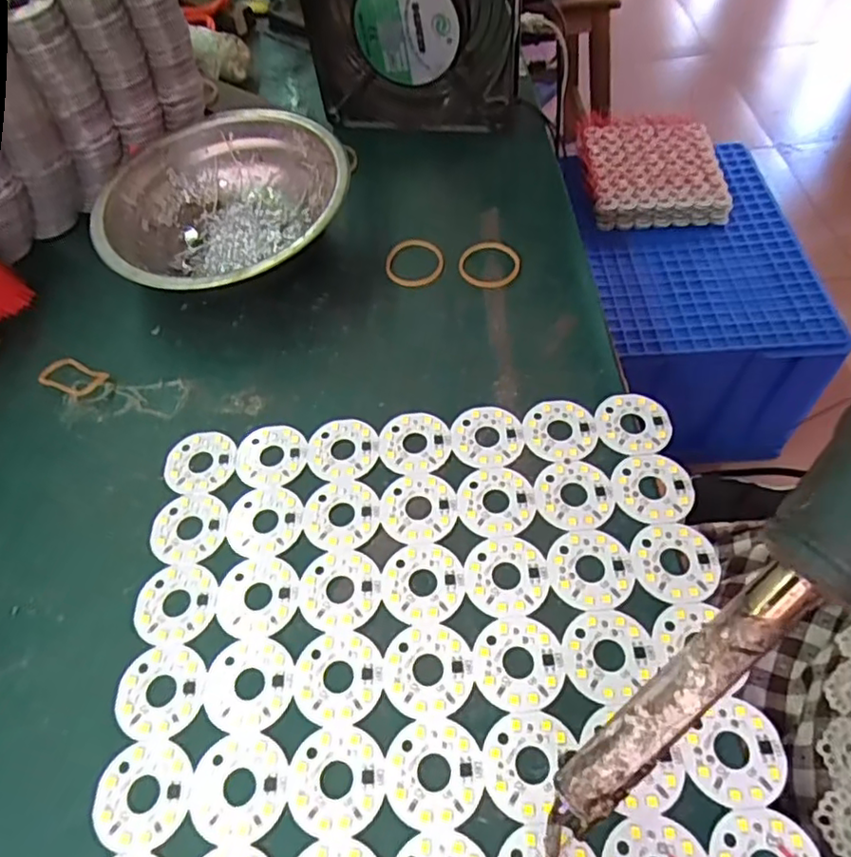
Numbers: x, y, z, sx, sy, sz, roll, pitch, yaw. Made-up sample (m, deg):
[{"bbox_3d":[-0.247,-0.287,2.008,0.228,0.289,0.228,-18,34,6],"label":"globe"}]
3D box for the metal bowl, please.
[{"bbox_3d":[-0.102,-0.109,0.324,0.122,0.046,0.120,-2,55,3],"label":"metal bowl"}]

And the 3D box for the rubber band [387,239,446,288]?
[{"bbox_3d":[-0.005,-0.088,0.327,0.030,0.007,0.031,-2,55,3],"label":"rubber band"}]

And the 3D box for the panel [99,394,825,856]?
[{"bbox_3d":[0.002,0.081,0.212,0.205,0.004,0.207,-5,55,1],"label":"panel"}]

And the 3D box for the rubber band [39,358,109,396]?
[{"bbox_3d":[-0.168,-0.024,0.297,0.030,0.005,0.017,15,58,14],"label":"rubber band"}]

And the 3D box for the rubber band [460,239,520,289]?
[{"bbox_3d":[0.034,-0.085,0.322,0.032,0.005,0.031,6,56,8],"label":"rubber band"}]

